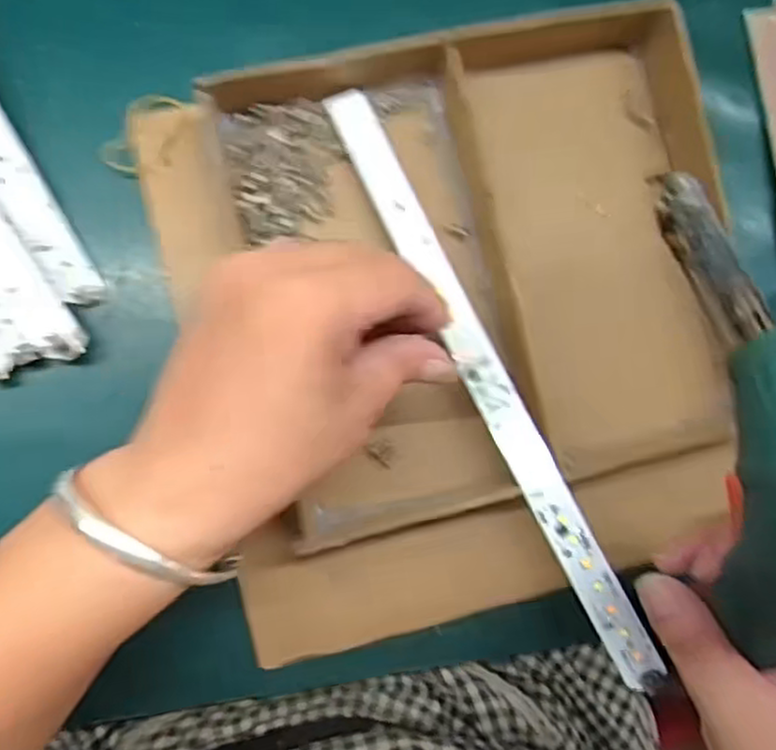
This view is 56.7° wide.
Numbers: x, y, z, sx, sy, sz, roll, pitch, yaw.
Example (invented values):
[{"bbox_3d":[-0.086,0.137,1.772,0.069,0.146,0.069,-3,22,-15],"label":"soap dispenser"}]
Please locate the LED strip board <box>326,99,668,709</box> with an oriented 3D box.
[{"bbox_3d":[0.042,-0.001,0.313,0.019,0.007,0.281,-26,81,-3],"label":"LED strip board"}]

